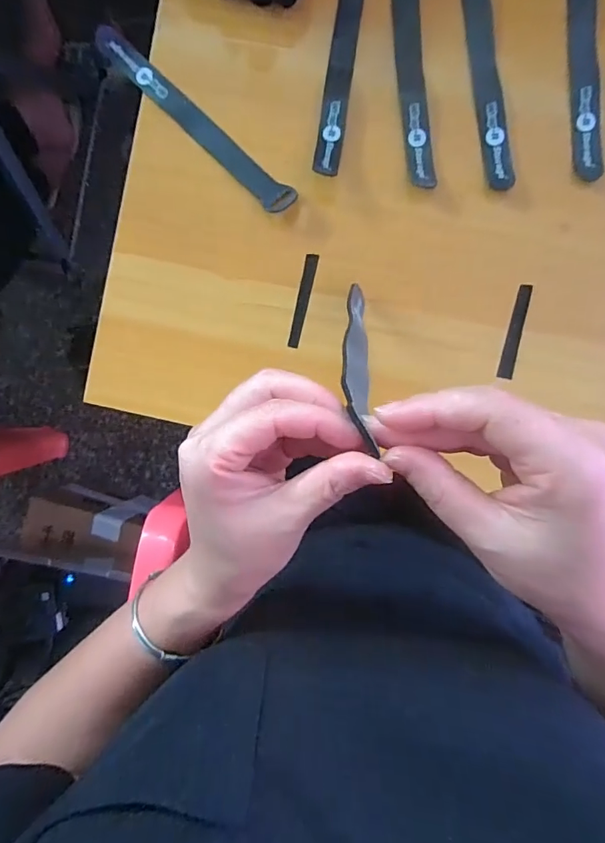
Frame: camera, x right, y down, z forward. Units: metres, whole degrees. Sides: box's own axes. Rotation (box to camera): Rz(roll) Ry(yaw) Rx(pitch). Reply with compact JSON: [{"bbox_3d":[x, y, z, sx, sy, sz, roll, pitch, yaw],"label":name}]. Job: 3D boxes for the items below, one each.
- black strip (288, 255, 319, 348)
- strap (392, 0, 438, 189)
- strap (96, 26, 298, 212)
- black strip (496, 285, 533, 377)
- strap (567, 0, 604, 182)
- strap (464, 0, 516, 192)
[{"bbox_3d":[0.001,-0.093,0.366,0.010,0.004,0.073,12,91,3],"label":"black strip"},{"bbox_3d":[0.081,-0.275,0.352,0.024,0.011,0.201,-4,90,3],"label":"strap"},{"bbox_3d":[-0.080,-0.224,0.355,0.189,0.011,0.023,42,92,2],"label":"strap"},{"bbox_3d":[0.157,-0.066,0.348,0.010,0.004,0.069,12,91,3],"label":"black strip"},{"bbox_3d":[0.207,-0.285,0.347,0.027,0.005,0.211,1,89,3],"label":"strap"},{"bbox_3d":[0.134,-0.274,0.348,0.025,0.007,0.203,-6,90,12],"label":"strap"}]

